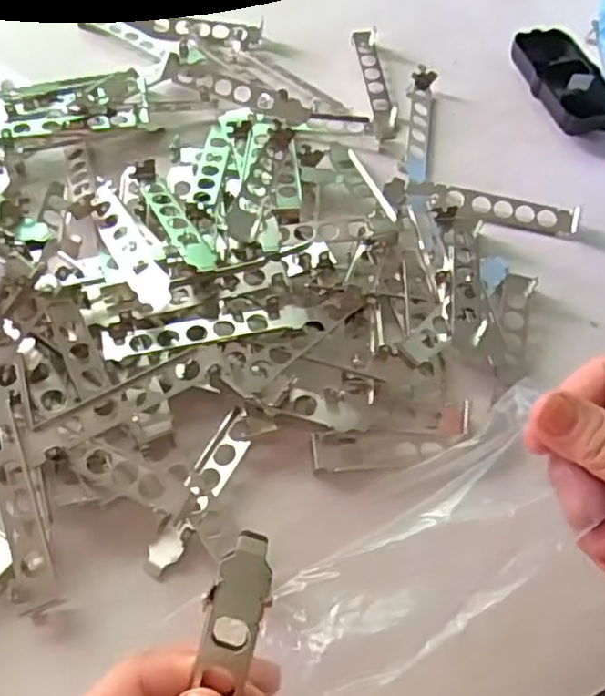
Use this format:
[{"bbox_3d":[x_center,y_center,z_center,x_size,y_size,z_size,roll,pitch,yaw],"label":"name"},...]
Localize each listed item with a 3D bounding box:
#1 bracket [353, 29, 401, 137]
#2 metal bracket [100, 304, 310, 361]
[{"bbox_3d":[0.059,-0.213,0.525,0.022,0.012,0.117,-5,60,-7],"label":"bracket"},{"bbox_3d":[-0.053,-0.011,0.372,0.115,0.008,0.020,-12,61,-11],"label":"metal bracket"}]

